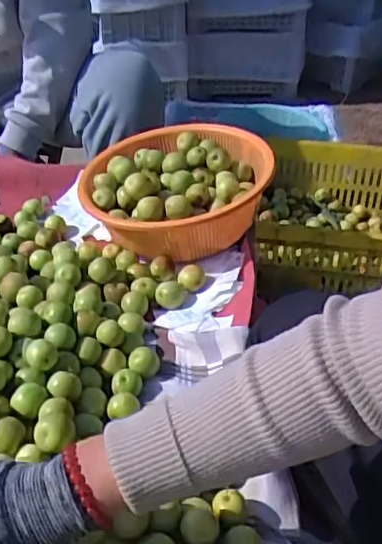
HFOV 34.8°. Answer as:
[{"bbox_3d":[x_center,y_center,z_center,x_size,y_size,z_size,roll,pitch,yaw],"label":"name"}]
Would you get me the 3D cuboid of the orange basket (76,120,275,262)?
[{"bbox_3d":[-0.014,-0.111,0.866,0.256,0.111,0.249,0,37,0],"label":"orange basket"}]

